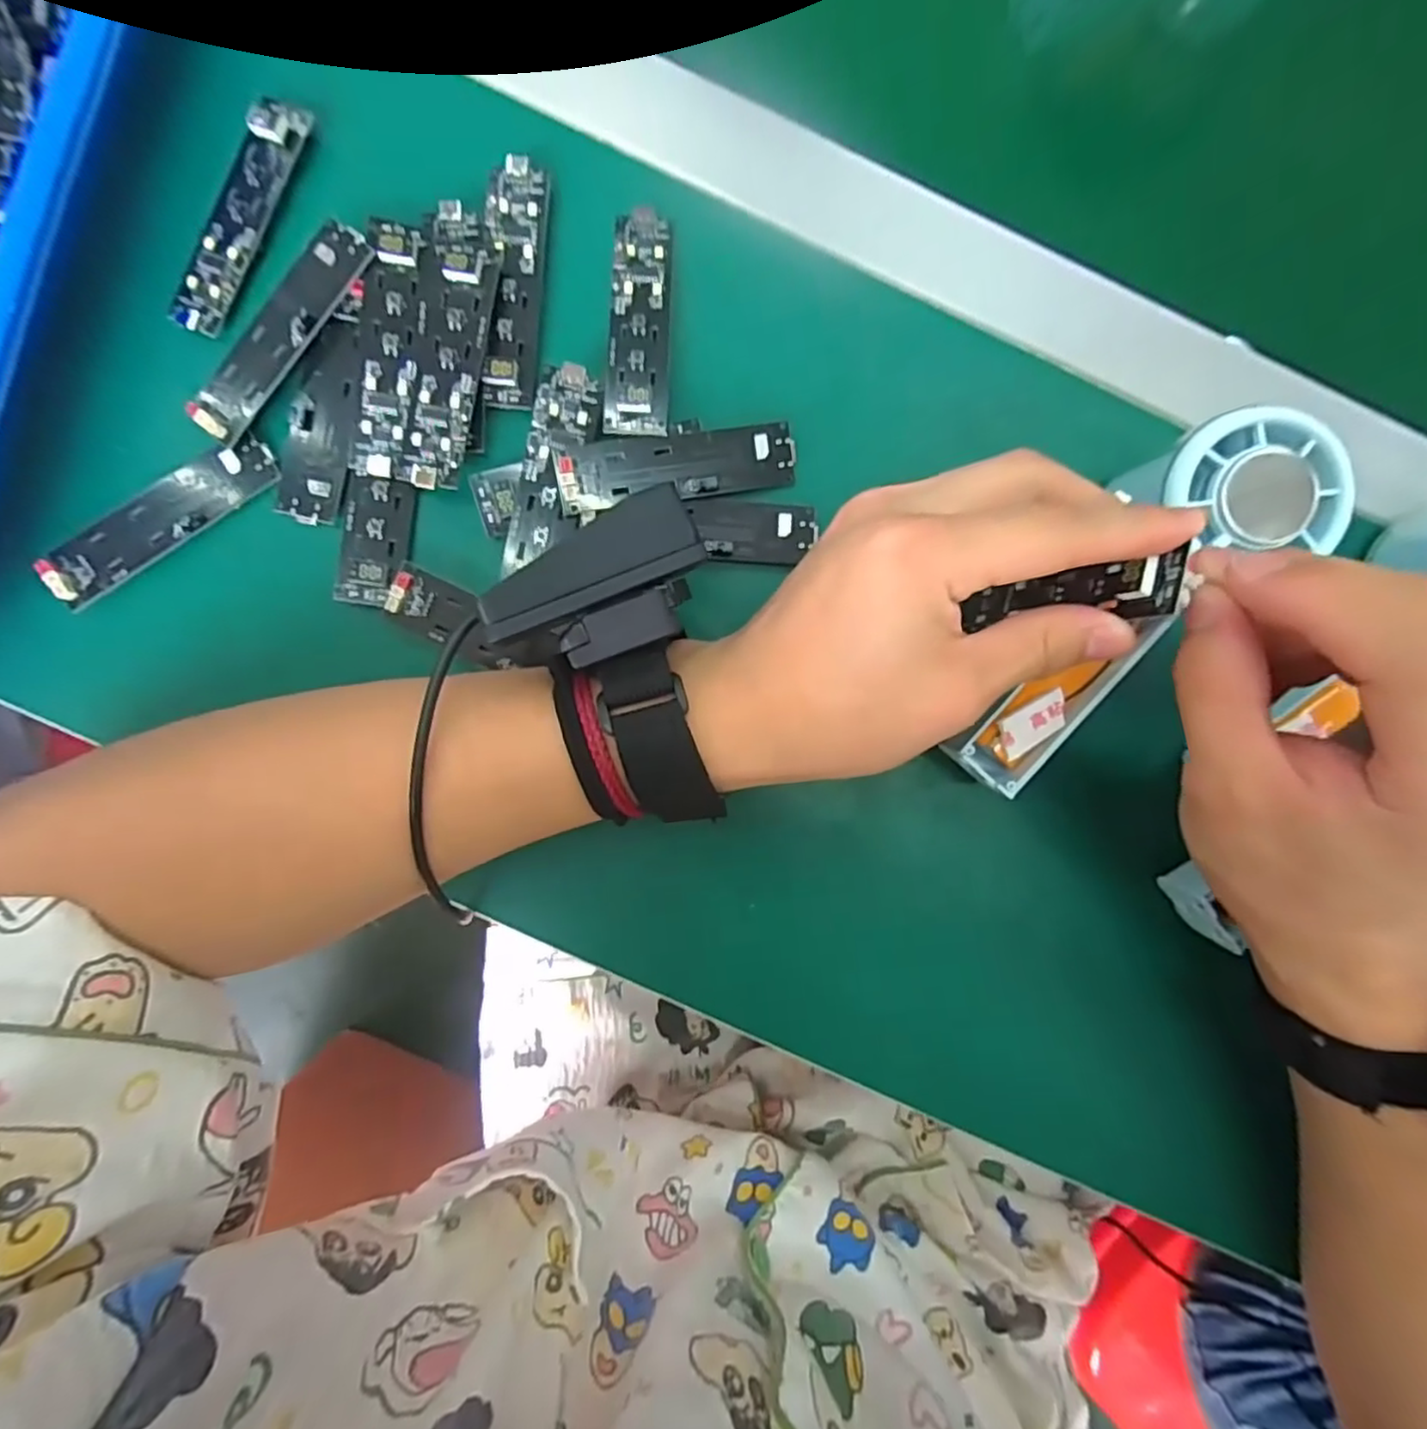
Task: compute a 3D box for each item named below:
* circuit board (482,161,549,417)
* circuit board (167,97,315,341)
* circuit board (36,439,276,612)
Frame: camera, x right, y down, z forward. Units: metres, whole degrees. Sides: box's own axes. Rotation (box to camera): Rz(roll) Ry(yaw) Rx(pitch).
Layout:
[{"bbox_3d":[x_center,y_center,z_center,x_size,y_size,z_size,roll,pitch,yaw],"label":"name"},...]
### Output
[{"bbox_3d":[-0.078,-0.166,0.261,0.022,0.009,0.091,5,91,-1],"label":"circuit board"},{"bbox_3d":[-0.182,-0.191,0.258,0.020,0.006,0.092,23,90,-1],"label":"circuit board"},{"bbox_3d":[-0.209,-0.075,0.256,0.091,0.007,0.022,-35,91,0],"label":"circuit board"}]

